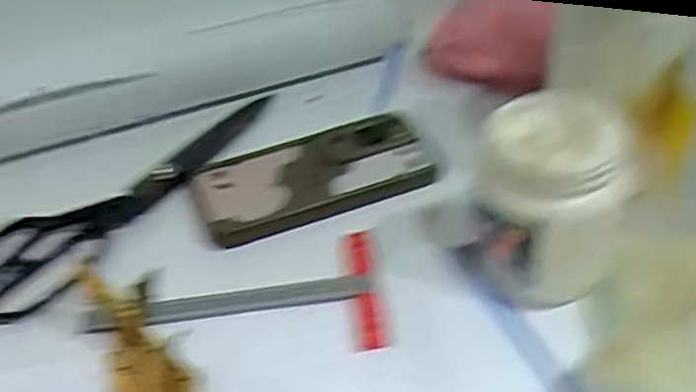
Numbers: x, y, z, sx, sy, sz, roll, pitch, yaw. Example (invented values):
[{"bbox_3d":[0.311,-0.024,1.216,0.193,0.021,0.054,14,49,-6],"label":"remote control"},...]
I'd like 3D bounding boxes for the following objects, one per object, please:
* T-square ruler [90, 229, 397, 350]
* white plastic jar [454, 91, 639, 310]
[{"bbox_3d":[-0.063,0.062,0.396,0.167,0.013,0.084,-7,34,-5],"label":"T-square ruler"},{"bbox_3d":[0.106,0.005,0.372,0.077,0.095,0.077,-4,39,4],"label":"white plastic jar"}]

